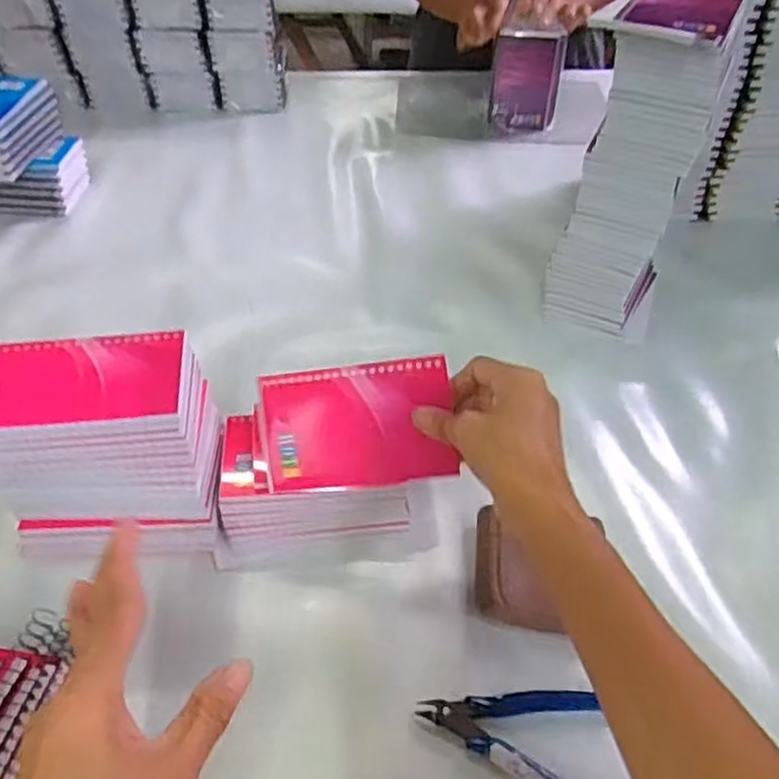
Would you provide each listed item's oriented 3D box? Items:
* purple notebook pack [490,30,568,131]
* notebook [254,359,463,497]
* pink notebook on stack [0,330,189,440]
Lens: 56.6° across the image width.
[{"bbox_3d":[0.199,-0.439,1.043,0.097,0.144,0.028,4,41,2],"label":"purple notebook pack"},{"bbox_3d":[-0.024,0.024,0.480,0.132,0.080,0.008,-7,0,18],"label":"notebook"},{"bbox_3d":[-0.193,-0.004,0.449,0.129,0.011,0.081,-5,42,-8],"label":"pink notebook on stack"}]

